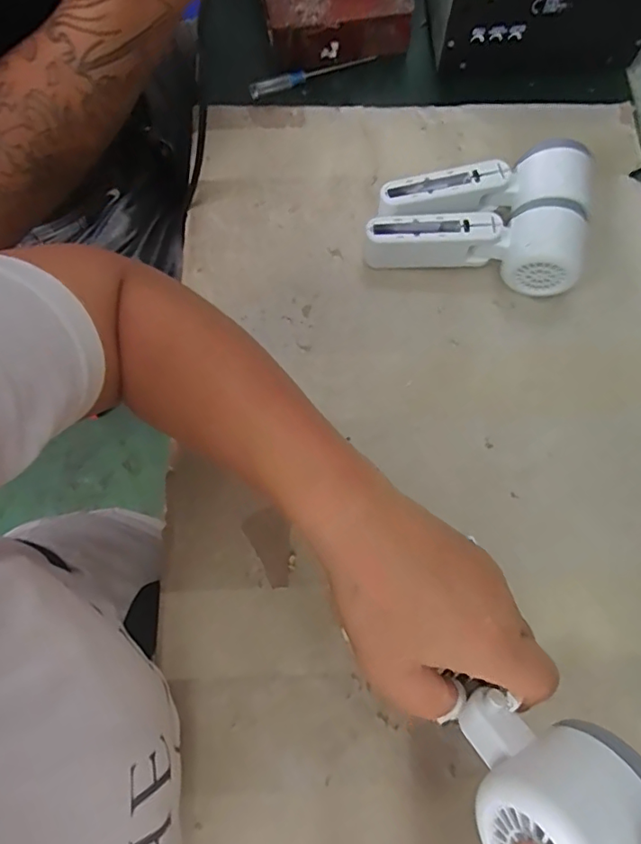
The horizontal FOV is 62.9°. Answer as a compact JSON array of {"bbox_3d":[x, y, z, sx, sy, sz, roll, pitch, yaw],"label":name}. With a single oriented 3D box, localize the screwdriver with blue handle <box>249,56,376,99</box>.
[{"bbox_3d":[-0.007,-0.325,0.487,0.123,0.011,0.011,-24,74,-6],"label":"screwdriver with blue handle"}]

